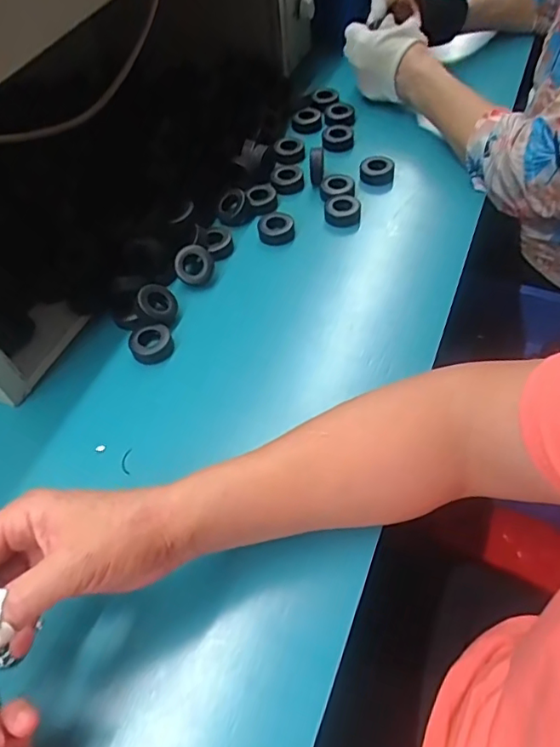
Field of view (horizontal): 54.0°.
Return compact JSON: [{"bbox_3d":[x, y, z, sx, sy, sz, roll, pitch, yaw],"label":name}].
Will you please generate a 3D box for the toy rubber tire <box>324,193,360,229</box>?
[{"bbox_3d":[0.067,-0.174,0.585,0.038,0.014,0.043,3,54,4],"label":"toy rubber tire"}]

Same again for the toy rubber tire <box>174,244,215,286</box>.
[{"bbox_3d":[-0.082,-0.105,0.533,0.038,0.013,0.038,-2,98,-16],"label":"toy rubber tire"}]

